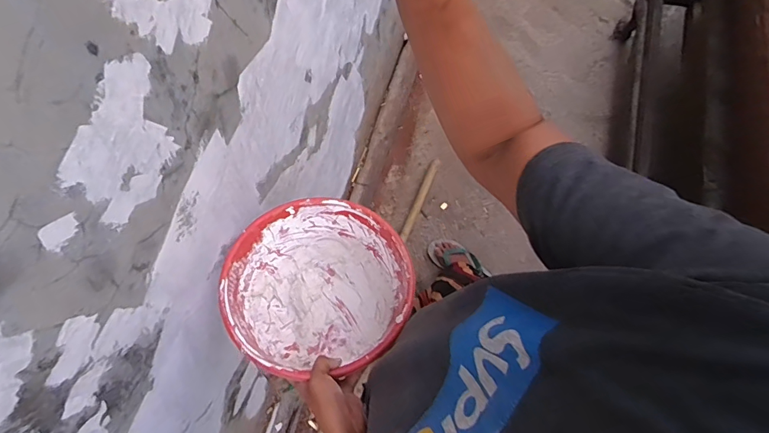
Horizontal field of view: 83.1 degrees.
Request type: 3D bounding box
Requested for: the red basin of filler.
[{"bbox_3d":[-0.093,0.103,0.635,0.254,0.115,0.254,3,64,-5],"label":"red basin of filler"}]

